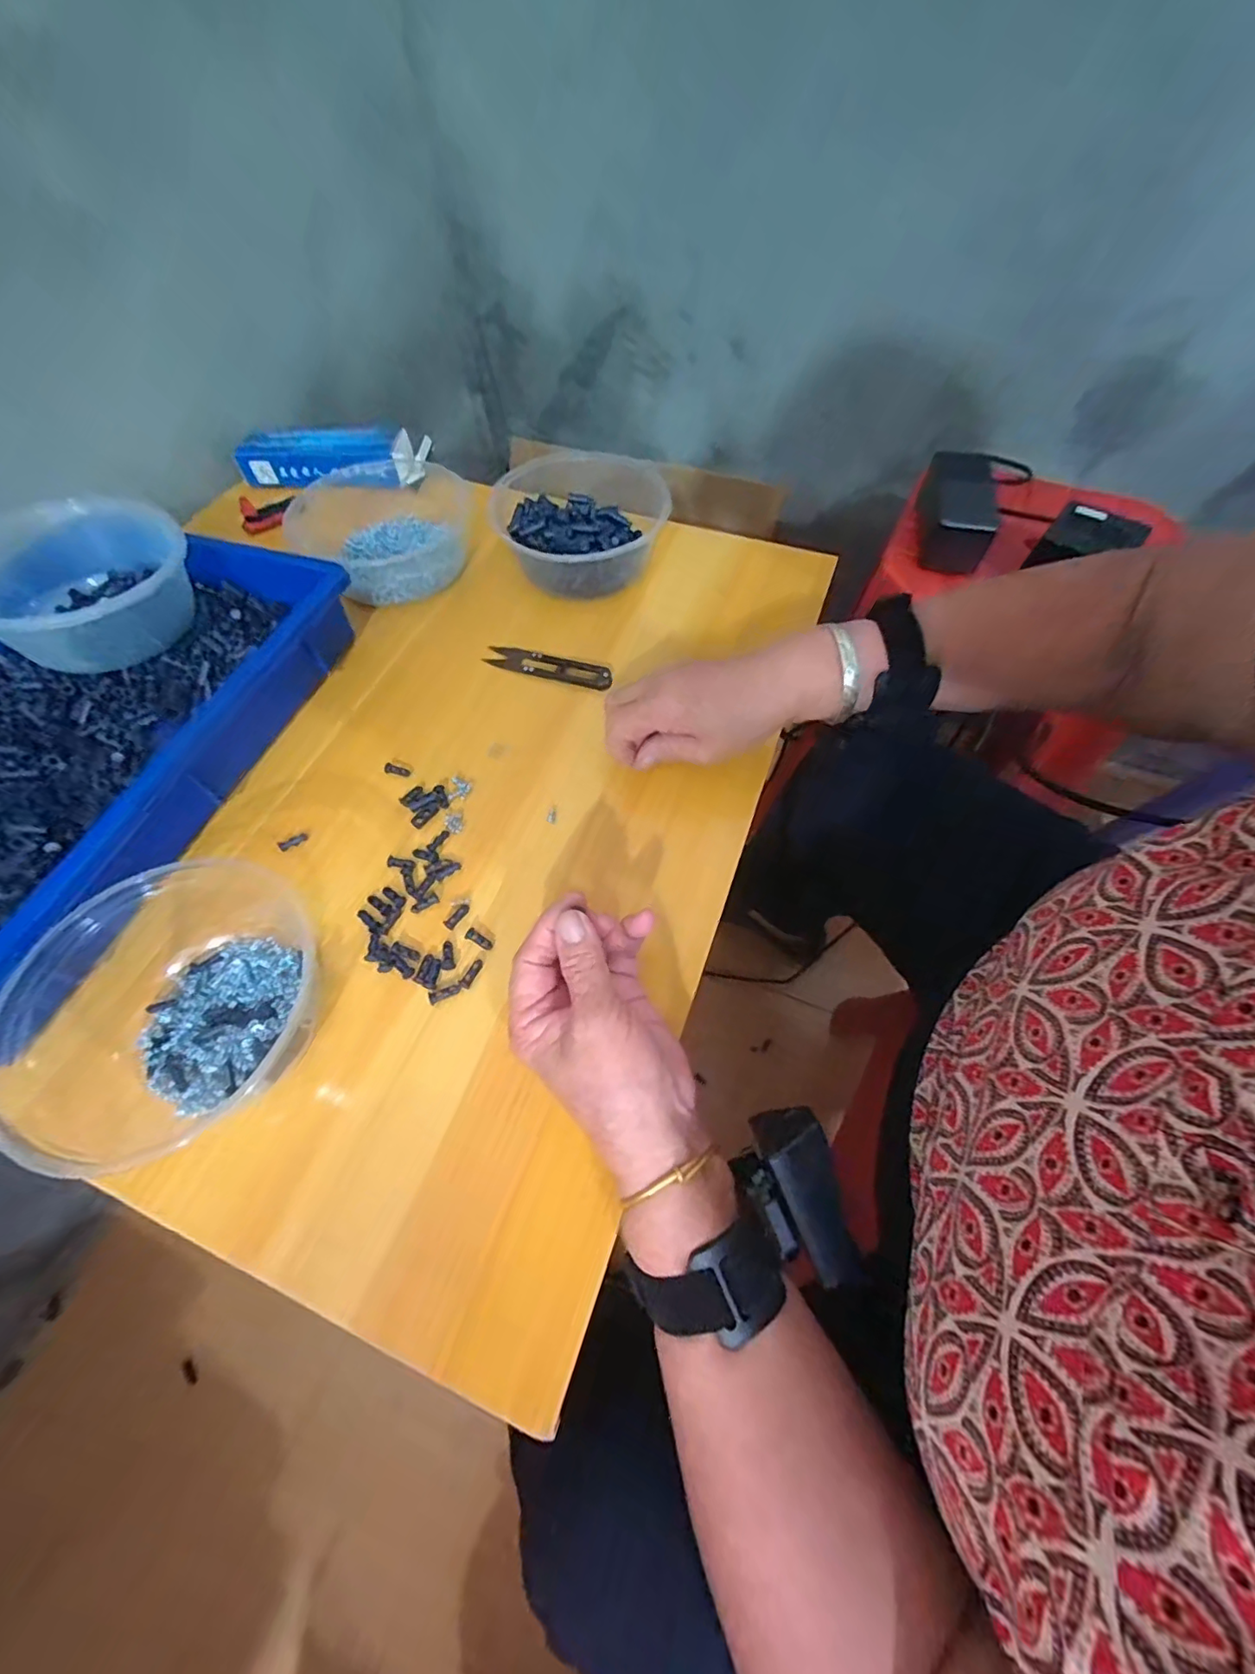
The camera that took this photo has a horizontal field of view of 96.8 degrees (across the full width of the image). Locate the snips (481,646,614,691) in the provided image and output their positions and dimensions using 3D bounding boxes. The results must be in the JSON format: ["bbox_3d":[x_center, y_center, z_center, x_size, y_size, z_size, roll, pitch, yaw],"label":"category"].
[{"bbox_3d":[-0.061,-0.131,0.424,0.102,0.012,0.024,19,62,11],"label":"snips"}]

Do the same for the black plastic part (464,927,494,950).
[{"bbox_3d":[-0.085,0.059,0.319,0.018,0.004,0.007,31,65,17],"label":"black plastic part"}]

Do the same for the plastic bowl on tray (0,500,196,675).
[{"bbox_3d":[-0.385,-0.177,0.400,0.118,0.071,0.136,34,65,18],"label":"plastic bowl on tray"}]

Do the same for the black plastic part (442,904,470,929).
[{"bbox_3d":[-0.100,0.046,0.327,0.007,0.004,0.017,31,65,17],"label":"black plastic part"}]

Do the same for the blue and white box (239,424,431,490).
[{"bbox_3d":[-0.289,-0.371,0.545,0.184,0.034,0.047,5,60,3],"label":"blue and white box"}]

